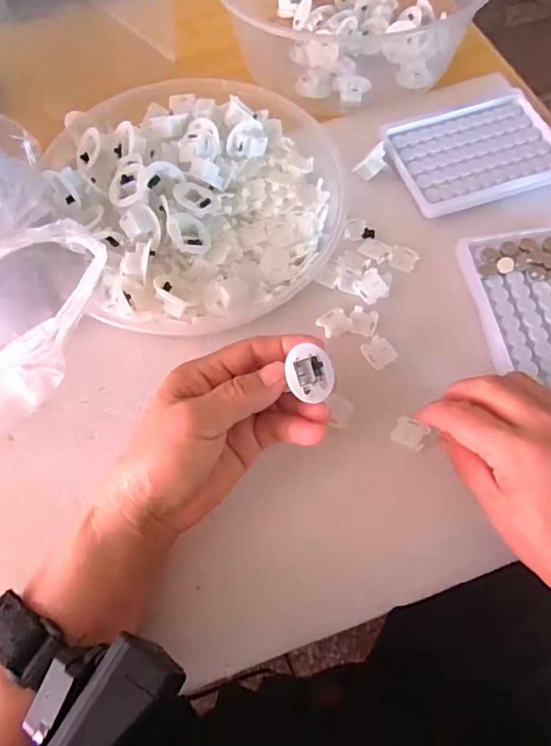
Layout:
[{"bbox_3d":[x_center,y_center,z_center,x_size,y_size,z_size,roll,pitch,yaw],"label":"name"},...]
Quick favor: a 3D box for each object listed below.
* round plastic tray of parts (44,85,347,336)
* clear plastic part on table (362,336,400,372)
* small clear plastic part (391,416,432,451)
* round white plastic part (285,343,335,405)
[{"bbox_3d":[-0.058,-0.141,0.371,0.203,0.044,0.231,-23,69,-8],"label":"round plastic tray of parts"},{"bbox_3d":[0.072,-0.015,0.341,0.020,0.004,0.022,-32,70,-12],"label":"clear plastic part on table"},{"bbox_3d":[0.087,0.038,0.316,0.021,0.004,0.018,26,70,11],"label":"small clear plastic part"},{"bbox_3d":[0.019,0.001,0.272,0.028,0.005,0.030,8,75,-31],"label":"round white plastic part"}]

